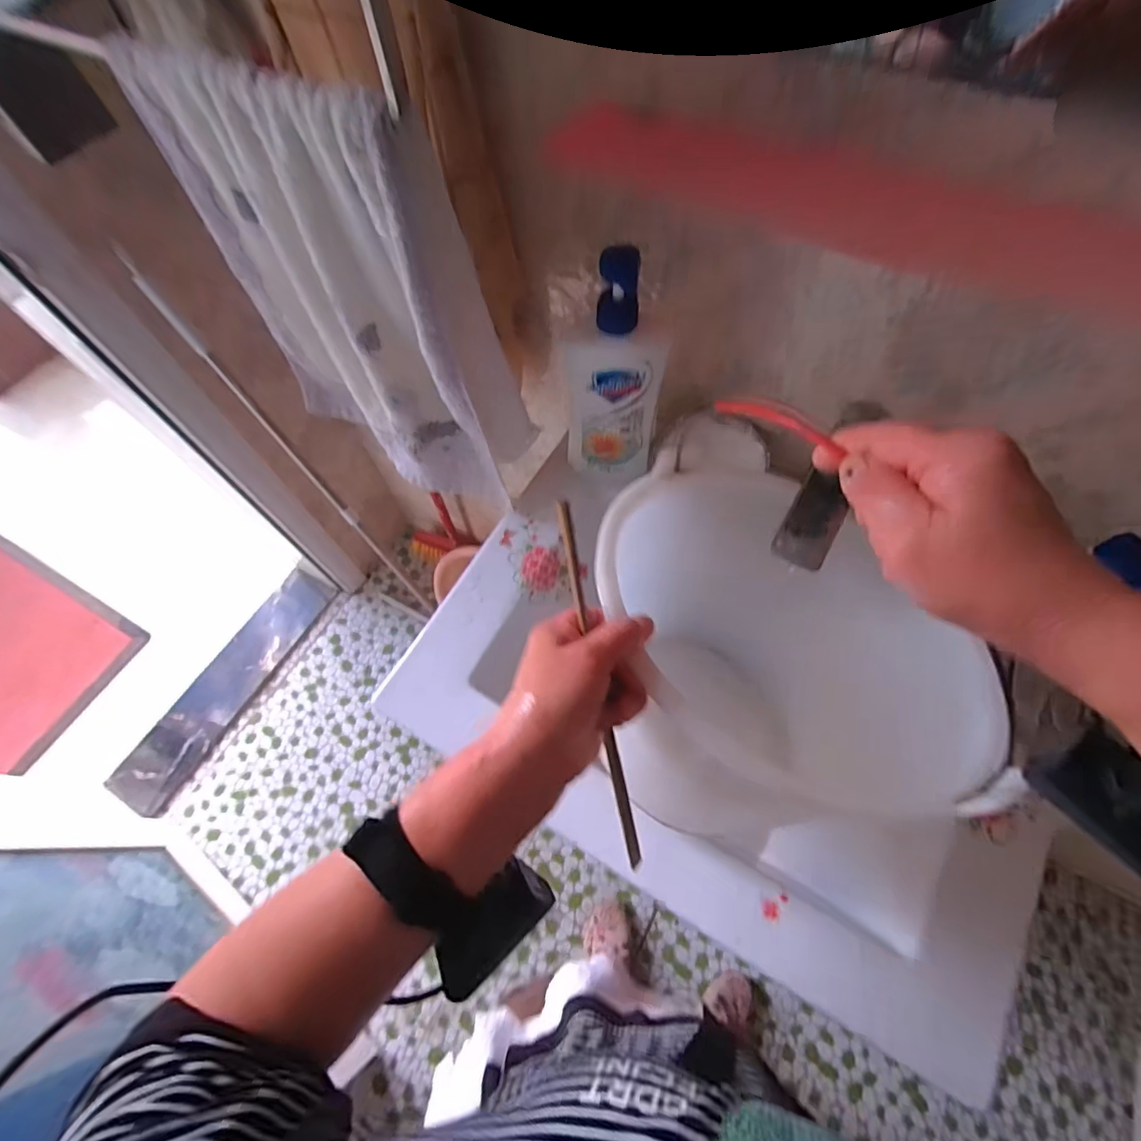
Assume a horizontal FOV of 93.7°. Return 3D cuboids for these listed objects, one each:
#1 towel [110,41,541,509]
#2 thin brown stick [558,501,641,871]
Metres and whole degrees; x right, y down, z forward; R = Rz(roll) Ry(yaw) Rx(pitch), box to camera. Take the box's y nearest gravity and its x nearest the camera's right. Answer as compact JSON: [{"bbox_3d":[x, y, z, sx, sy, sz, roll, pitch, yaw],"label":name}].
[{"bbox_3d":[-0.196,-0.223,0.498,0.288,0.376,0.058,26,65,13],"label":"towel"},{"bbox_3d":[0.018,0.074,0.330,0.009,0.010,0.234,-12,96,-4],"label":"thin brown stick"}]

